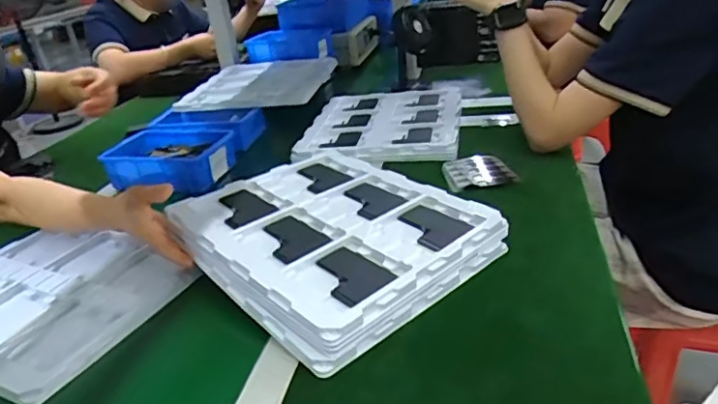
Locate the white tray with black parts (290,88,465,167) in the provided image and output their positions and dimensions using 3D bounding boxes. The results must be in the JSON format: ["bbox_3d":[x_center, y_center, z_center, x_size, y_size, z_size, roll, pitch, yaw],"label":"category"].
[{"bbox_3d":[0.055,-0.164,1.135,0.294,0.033,0.414,-2,27,10],"label":"white tray with black parts"}]

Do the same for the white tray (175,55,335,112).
[{"bbox_3d":[-0.223,-0.275,1.308,0.276,0.034,0.362,-1,27,12],"label":"white tray"}]

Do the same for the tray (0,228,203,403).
[{"bbox_3d":[-0.380,0.111,0.696,0.320,0.016,0.261,9,31,30],"label":"tray"}]

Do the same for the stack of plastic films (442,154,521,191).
[{"bbox_3d":[0.185,-0.046,0.897,0.097,0.018,0.118,-7,25,-4],"label":"stack of plastic films"}]

